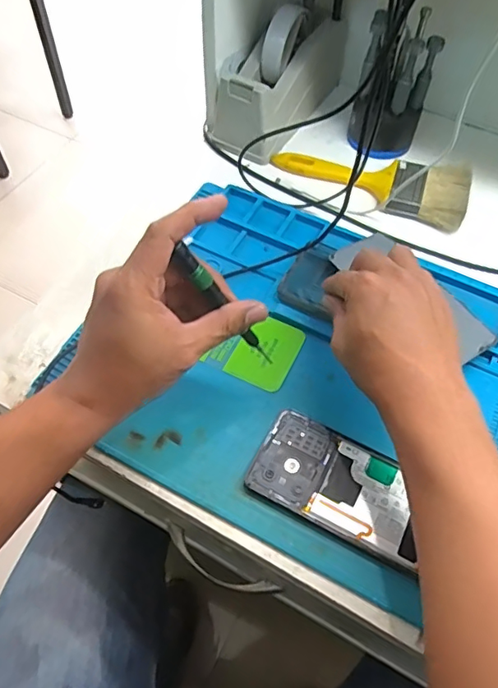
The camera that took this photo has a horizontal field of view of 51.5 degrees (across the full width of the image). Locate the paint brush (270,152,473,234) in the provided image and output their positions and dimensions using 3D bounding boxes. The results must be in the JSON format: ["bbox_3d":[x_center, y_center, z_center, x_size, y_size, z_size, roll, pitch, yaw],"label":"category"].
[{"bbox_3d":[0.135,-0.187,0.582,0.216,0.023,0.078,17,59,9],"label":"paint brush"}]

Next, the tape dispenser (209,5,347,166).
[{"bbox_3d":[0.033,-0.316,0.603,0.090,0.106,0.175,31,63,17],"label":"tape dispenser"}]

